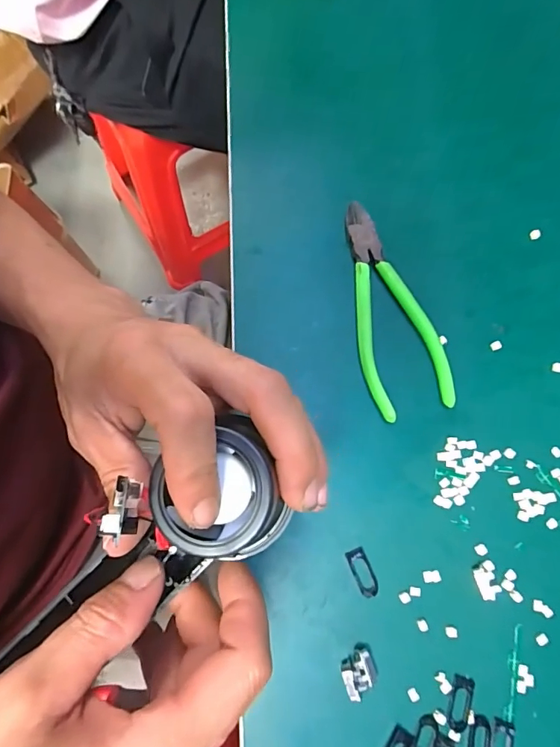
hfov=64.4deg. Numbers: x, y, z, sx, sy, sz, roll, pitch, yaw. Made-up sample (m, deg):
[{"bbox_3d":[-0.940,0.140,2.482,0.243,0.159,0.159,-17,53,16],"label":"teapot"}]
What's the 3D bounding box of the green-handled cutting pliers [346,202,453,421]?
[{"bbox_3d":[0.072,-0.047,0.306,0.056,0.012,0.151,-16,78,-5],"label":"green-handled cutting pliers"}]

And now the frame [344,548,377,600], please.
[{"bbox_3d":[0.051,0.122,0.272,0.012,0.004,0.029,-24,79,-6],"label":"frame"}]

